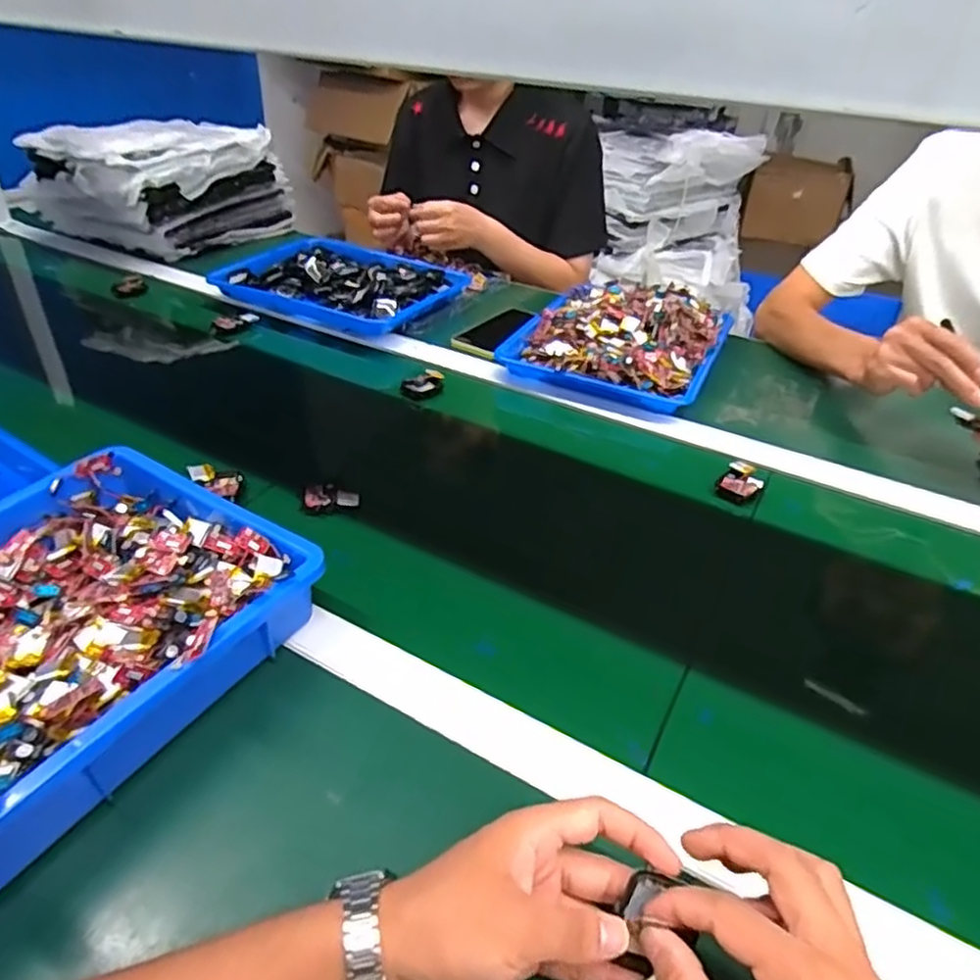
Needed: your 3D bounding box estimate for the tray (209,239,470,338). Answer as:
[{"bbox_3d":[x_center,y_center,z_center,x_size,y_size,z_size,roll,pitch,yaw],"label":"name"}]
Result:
[{"bbox_3d":[-0.210,-0.304,0.971,0.299,0.037,0.214,17,40,18],"label":"tray"}]

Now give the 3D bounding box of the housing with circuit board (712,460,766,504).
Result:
[{"bbox_3d":[0.252,-0.007,0.669,0.040,0.020,0.048,27,44,28],"label":"housing with circuit board"}]

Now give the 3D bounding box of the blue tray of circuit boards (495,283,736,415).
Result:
[{"bbox_3d":[0.173,-0.206,0.877,0.247,0.063,0.272,19,41,20],"label":"blue tray of circuit boards"}]

